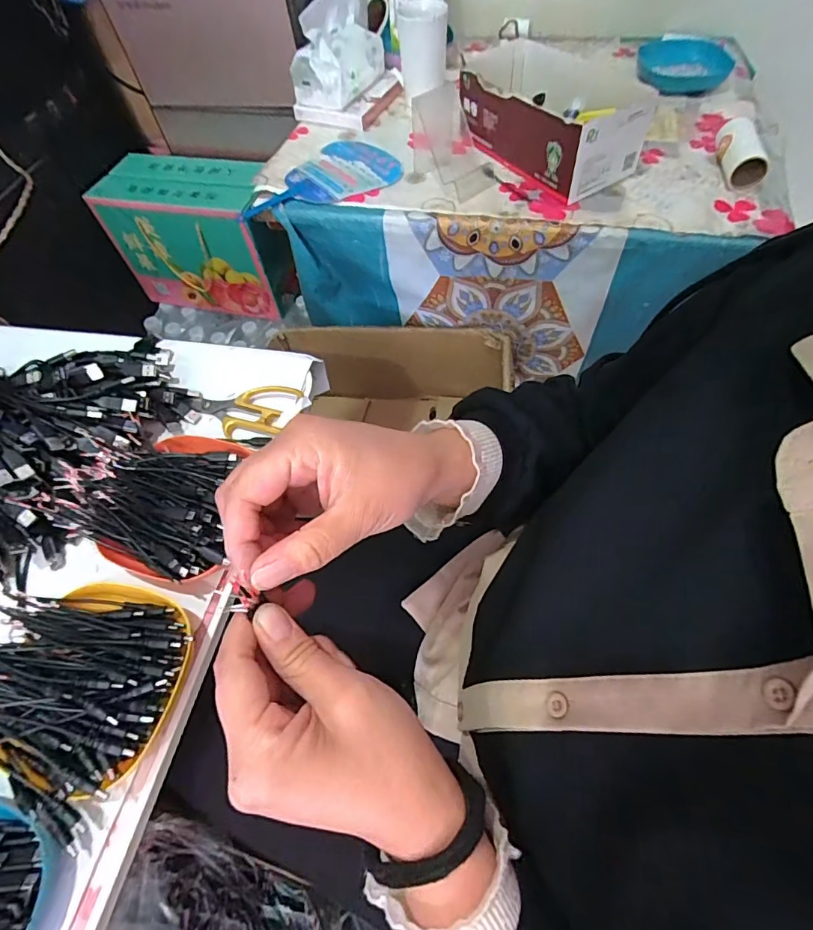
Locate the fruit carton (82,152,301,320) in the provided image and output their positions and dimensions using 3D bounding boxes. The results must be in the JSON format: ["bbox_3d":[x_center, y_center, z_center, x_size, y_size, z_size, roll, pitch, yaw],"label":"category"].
[{"bbox_3d":[-0.404,-0.462,0.960,0.342,0.240,0.156,11,61,10],"label":"fruit carton"}]

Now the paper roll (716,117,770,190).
[{"bbox_3d":[0.446,-0.416,0.628,0.051,0.046,0.107,8,61,9],"label":"paper roll"}]

